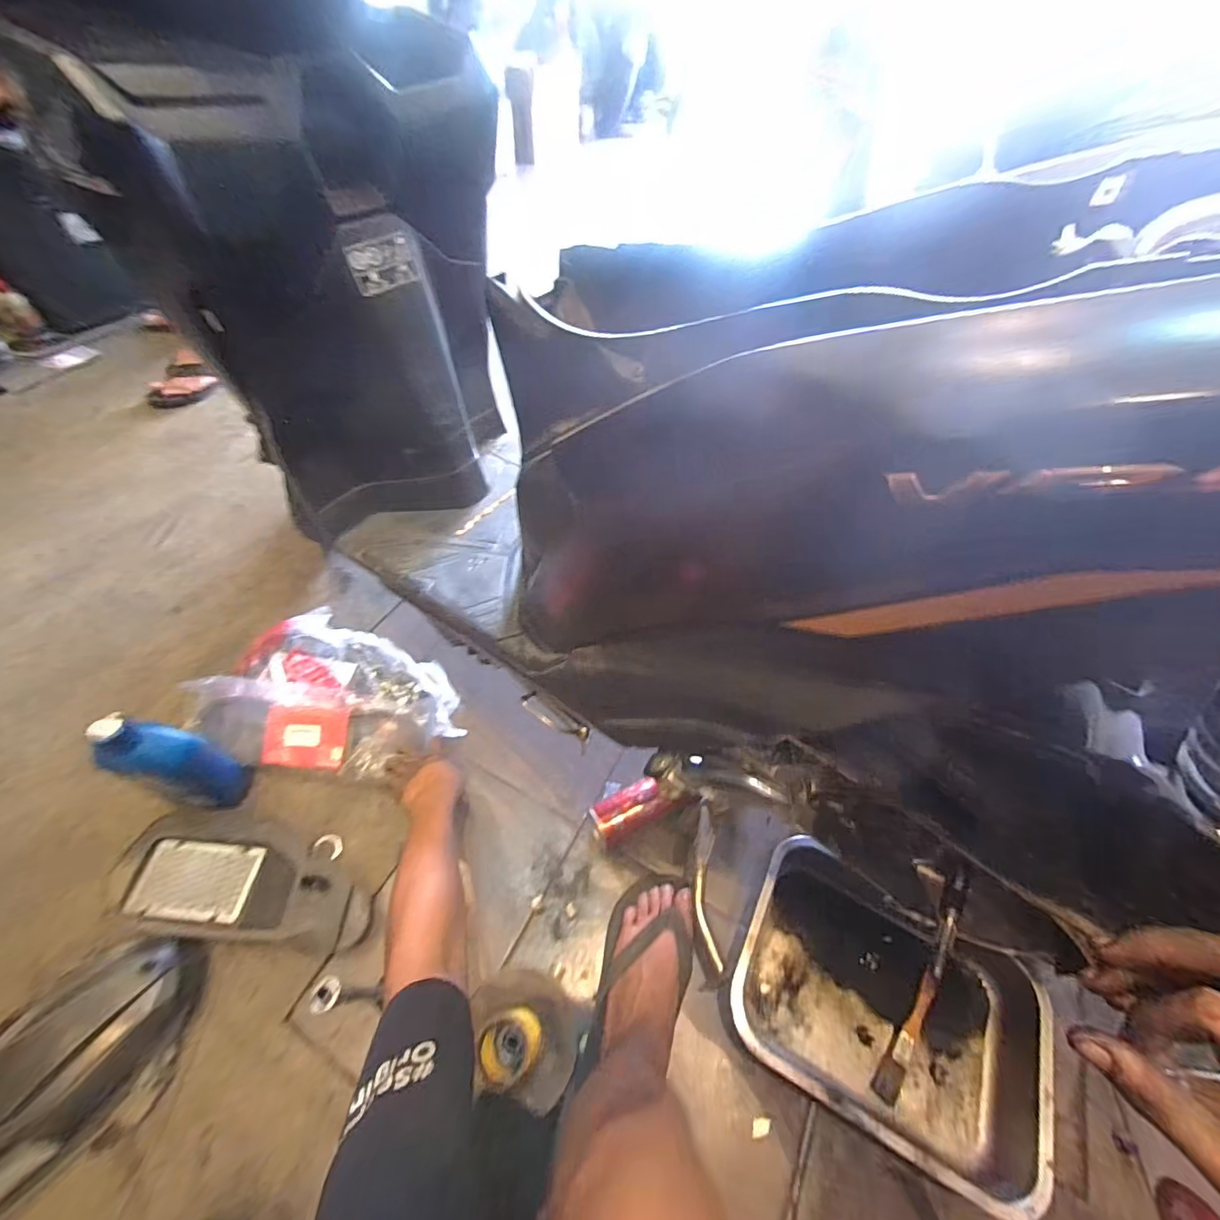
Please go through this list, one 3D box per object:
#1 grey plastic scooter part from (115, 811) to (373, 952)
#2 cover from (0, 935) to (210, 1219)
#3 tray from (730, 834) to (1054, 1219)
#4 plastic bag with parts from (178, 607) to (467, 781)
[{"bbox_3d":[-0.500,0.367,0.708,0.354,0.035,0.155,9,53,4],"label":"grey plastic scooter part"},{"bbox_3d":[-0.666,0.560,0.543,0.447,0.069,0.161,-34,62,-25],"label":"cover"},{"bbox_3d":[0.344,0.510,0.661,0.358,0.103,0.237,24,56,15],"label":"tray"},{"bbox_3d":[-0.461,0.151,0.865,0.391,0.060,0.257,16,54,9],"label":"plastic bag with parts"}]

